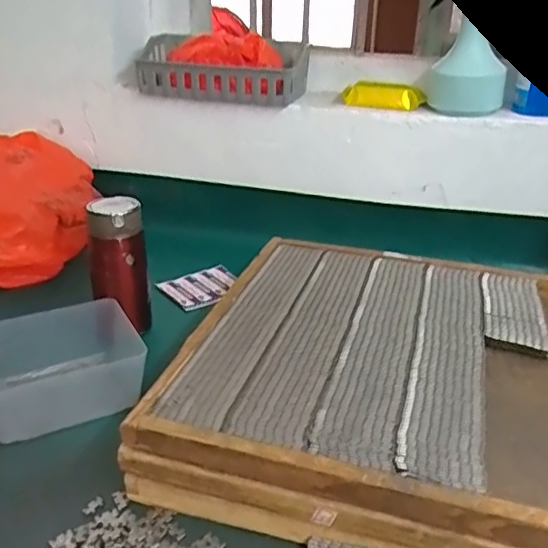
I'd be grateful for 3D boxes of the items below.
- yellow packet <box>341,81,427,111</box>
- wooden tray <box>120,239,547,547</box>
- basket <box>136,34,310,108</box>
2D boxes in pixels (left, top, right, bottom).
[{"bbox_3d":[0.162,-0.264,0.856,0.117,0.036,0.025,13,26,21],"label":"yellow packet"},{"bbox_3d":[0.126,0.097,0.569,0.384,0.080,0.390,9,26,15],"label":"wooden tray"},{"bbox_3d":[-0.084,-0.315,0.891,0.259,0.080,0.117,6,26,10],"label":"basket"}]

